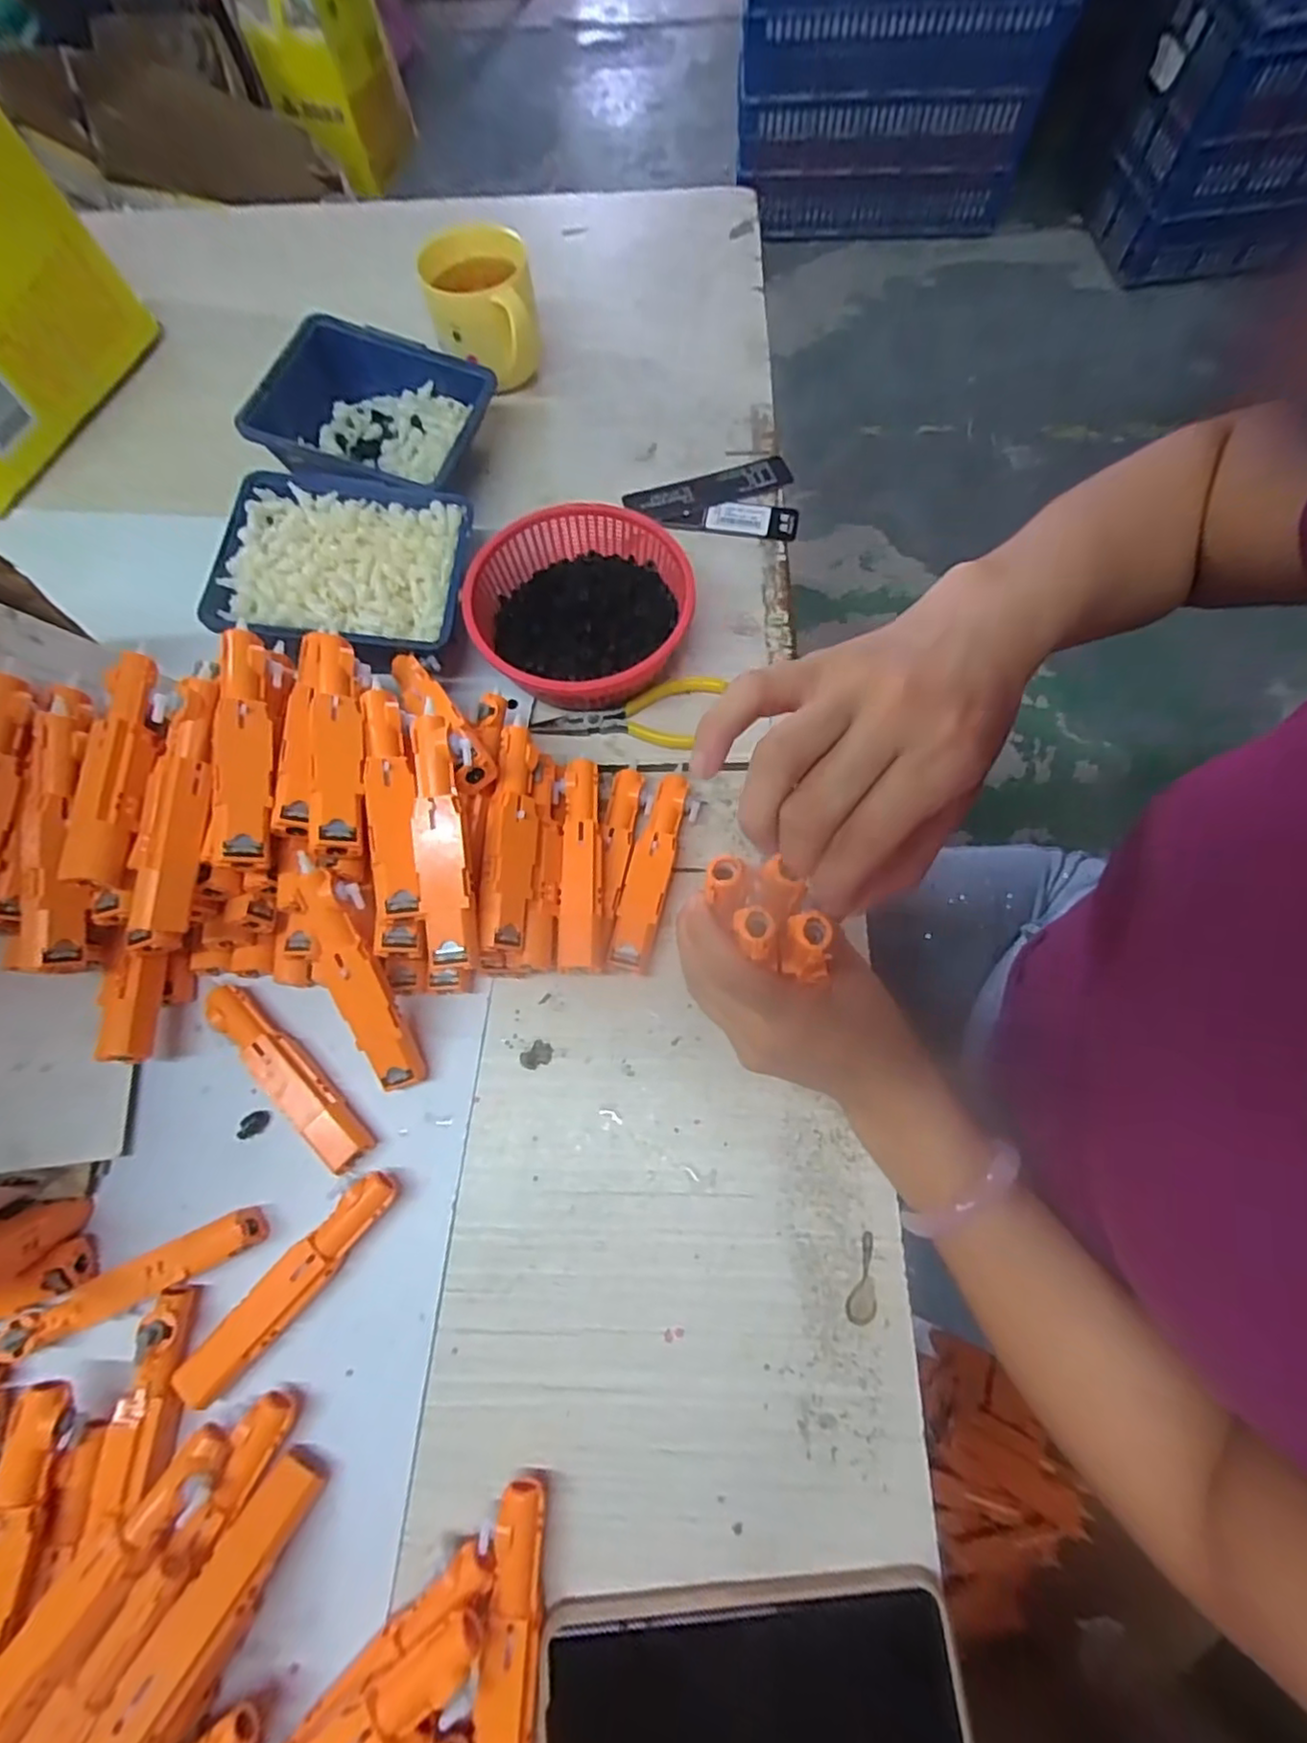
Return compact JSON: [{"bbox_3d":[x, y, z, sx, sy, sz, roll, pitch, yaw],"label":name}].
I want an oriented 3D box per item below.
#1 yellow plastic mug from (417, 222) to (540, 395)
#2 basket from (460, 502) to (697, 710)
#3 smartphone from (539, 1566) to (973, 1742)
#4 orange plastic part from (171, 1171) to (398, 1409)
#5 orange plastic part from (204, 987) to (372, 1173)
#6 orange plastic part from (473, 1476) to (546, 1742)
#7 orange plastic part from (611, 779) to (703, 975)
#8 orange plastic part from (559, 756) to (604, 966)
[{"bbox_3d":[-0.123,-0.404,0.480,0.076,0.074,0.085,-10,71,-4],"label":"yellow plastic mug"},{"bbox_3d":[-0.041,-0.160,0.410,0.138,0.046,0.130,0,71,0],"label":"basket"},{"bbox_3d":[0.041,0.332,0.256,0.168,0.016,0.079,-6,70,0],"label":"smartphone"},{"bbox_3d":[-0.171,0.195,0.312,0.022,0.020,0.119,39,76,14],"label":"orange plastic part"},{"bbox_3d":[-0.191,0.107,0.344,0.024,0.023,0.115,-43,76,-13],"label":"orange plastic part"},{"bbox_3d":[-0.057,0.318,0.264,0.022,0.023,0.115,1,70,2],"label":"orange plastic part"},{"bbox_3d":[0.000,0.000,0.380,0.027,0.017,0.118,18,72,6],"label":"orange plastic part"},{"bbox_3d":[-0.039,-0.003,0.368,0.023,0.028,0.119,0,71,0],"label":"orange plastic part"}]

